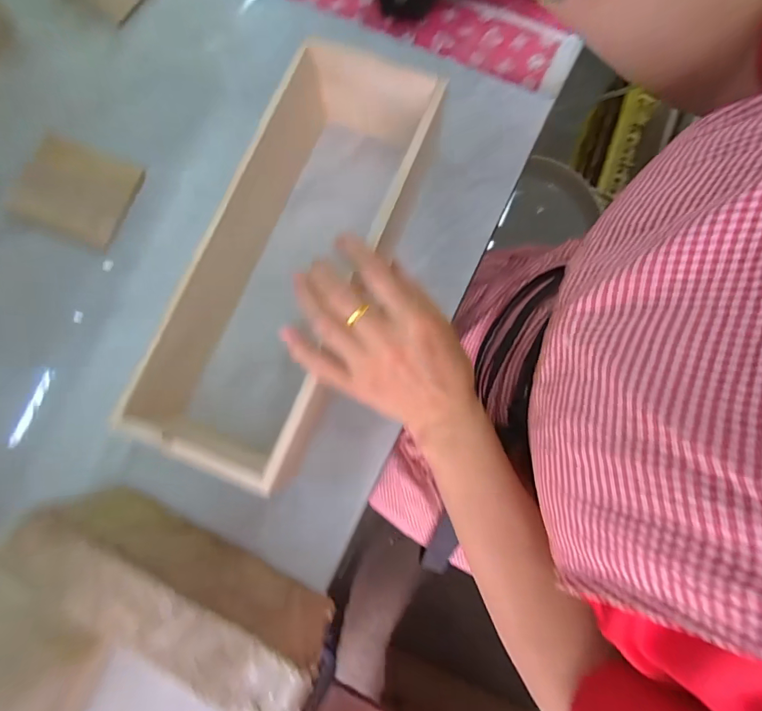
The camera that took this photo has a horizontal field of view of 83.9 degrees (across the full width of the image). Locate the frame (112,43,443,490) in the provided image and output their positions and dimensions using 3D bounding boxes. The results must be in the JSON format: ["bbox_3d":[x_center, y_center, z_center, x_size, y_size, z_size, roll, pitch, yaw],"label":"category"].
[{"bbox_3d":[-0.075,-0.080,0.350,0.130,0.095,0.339,23,81,5],"label":"frame"}]

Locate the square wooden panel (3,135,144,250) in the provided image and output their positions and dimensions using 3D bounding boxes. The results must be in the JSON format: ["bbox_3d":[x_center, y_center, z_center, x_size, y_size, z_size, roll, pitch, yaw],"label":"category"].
[{"bbox_3d":[-0.296,-0.160,0.413,0.109,0.013,0.087,22,81,5],"label":"square wooden panel"}]

